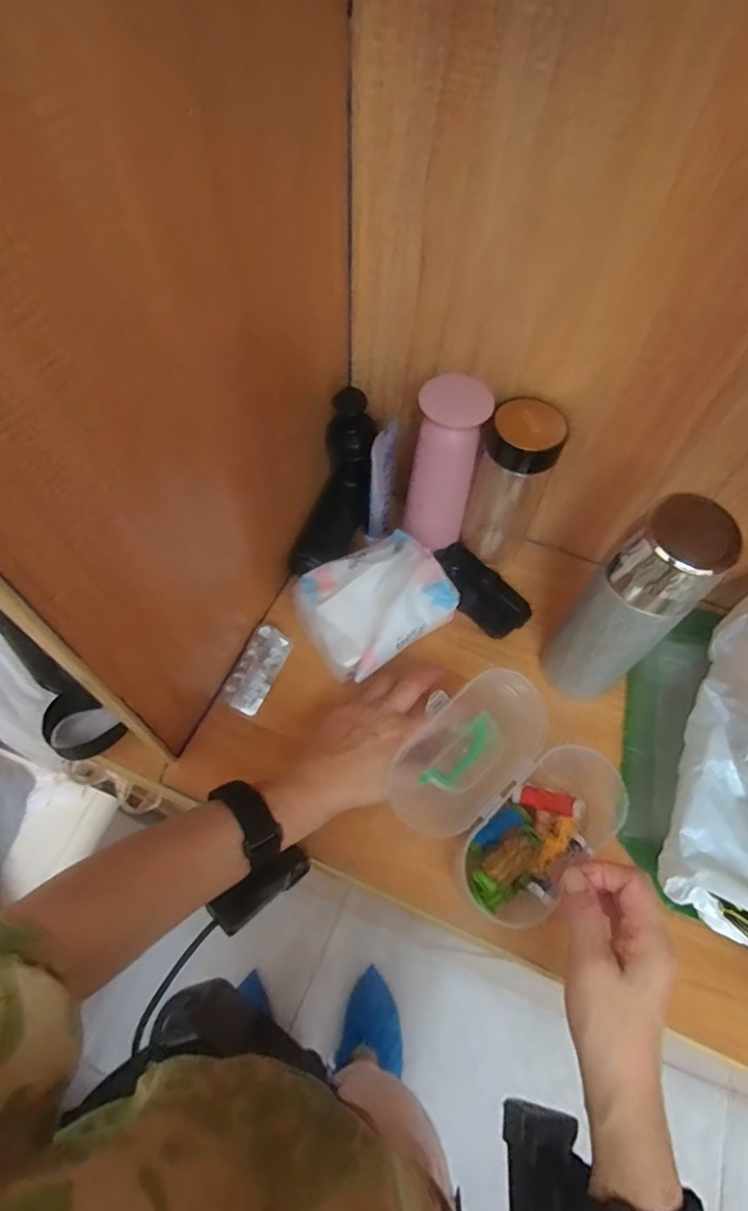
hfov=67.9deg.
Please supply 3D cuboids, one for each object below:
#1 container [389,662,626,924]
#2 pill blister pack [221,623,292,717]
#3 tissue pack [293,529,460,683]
[{"bbox_3d":[0.106,0.145,0.437,0.145,0.068,0.155,-40,69,-22],"label":"container"},{"bbox_3d":[-0.111,0.059,0.522,0.039,0.012,0.082,20,61,9],"label":"pill blister pack"},{"bbox_3d":[-0.002,-0.010,0.510,0.130,0.042,0.111,-32,66,-19],"label":"tissue pack"}]

